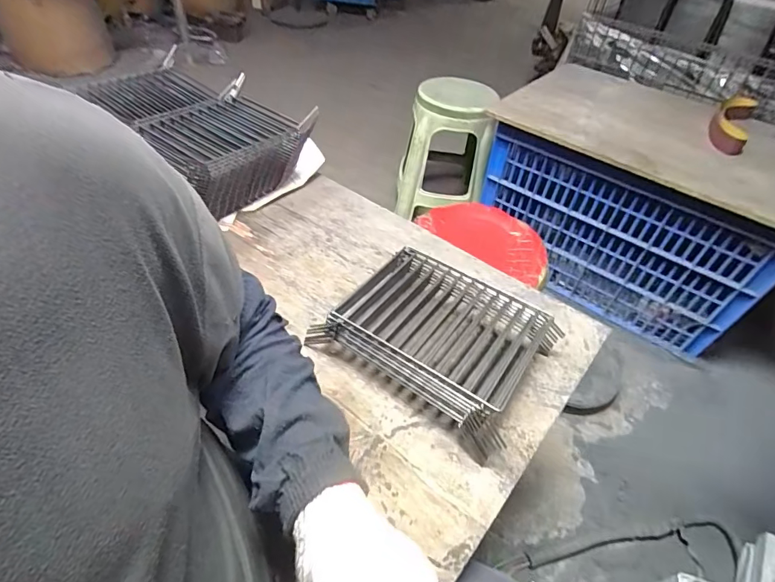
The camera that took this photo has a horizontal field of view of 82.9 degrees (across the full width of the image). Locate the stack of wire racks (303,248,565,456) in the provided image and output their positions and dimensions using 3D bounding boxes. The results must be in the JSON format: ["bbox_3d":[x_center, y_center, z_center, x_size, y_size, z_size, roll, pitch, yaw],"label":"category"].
[{"bbox_3d":[0.070,0.062,0.612,0.271,0.075,0.201,28,49,20],"label":"stack of wire racks"}]

